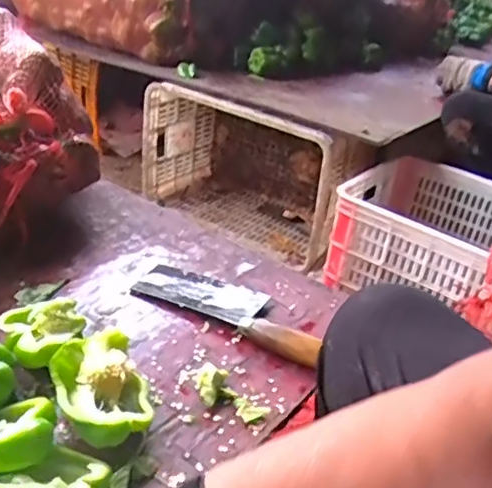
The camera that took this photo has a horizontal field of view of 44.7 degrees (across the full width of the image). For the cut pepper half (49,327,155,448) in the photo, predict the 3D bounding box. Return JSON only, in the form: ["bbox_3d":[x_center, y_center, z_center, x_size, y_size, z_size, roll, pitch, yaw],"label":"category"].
[{"bbox_3d":[-0.123,0.131,0.521,0.078,0.060,0.094,-8,34,-24],"label":"cut pepper half"}]

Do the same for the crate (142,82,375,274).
[{"bbox_3d":[0.036,-0.212,1.559,0.548,0.347,0.305,25,35,27],"label":"crate"}]

